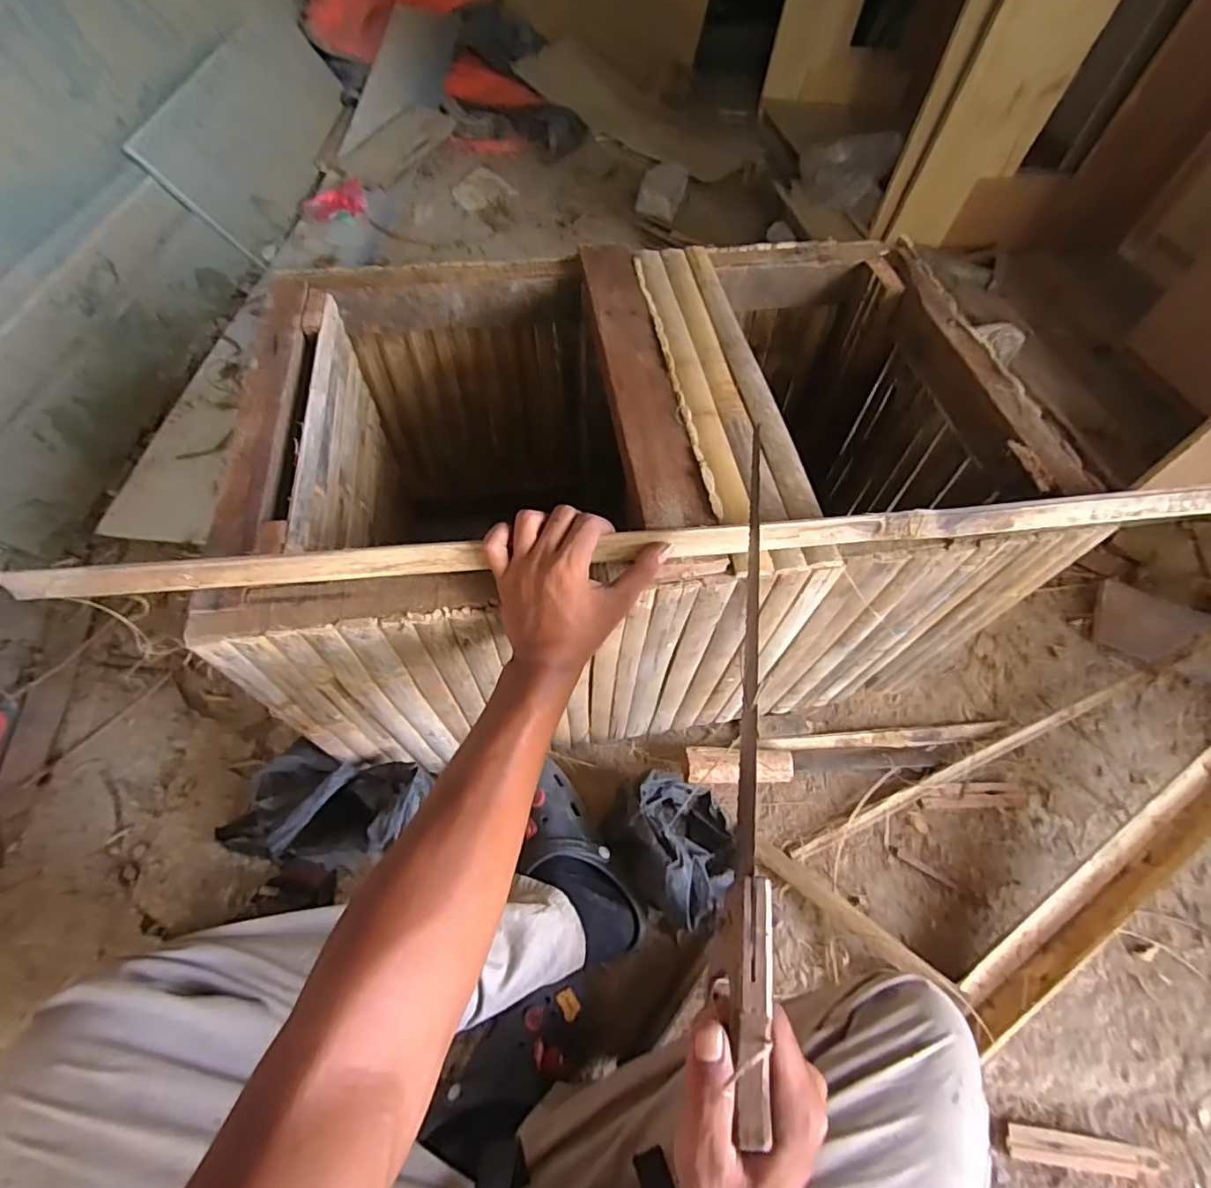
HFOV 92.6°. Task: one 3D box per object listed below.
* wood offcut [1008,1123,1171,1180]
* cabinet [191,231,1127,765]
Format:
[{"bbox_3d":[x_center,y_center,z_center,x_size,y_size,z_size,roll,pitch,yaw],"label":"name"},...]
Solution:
[{"bbox_3d":[0.521,0.603,0.623,0.159,0.013,0.029,8,60,1],"label":"wood offcut"},{"bbox_3d":[0.036,-0.122,0.724,0.767,0.377,0.483,-8,61,-8],"label":"cabinet"}]

